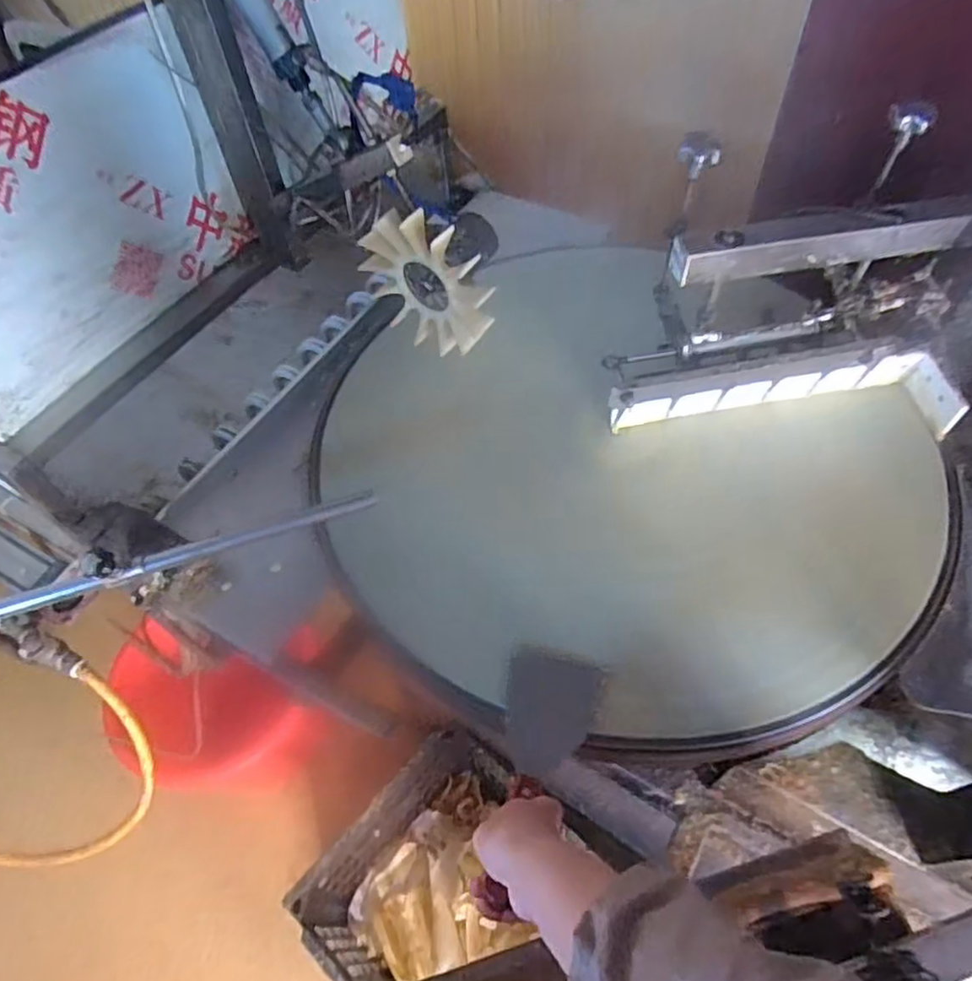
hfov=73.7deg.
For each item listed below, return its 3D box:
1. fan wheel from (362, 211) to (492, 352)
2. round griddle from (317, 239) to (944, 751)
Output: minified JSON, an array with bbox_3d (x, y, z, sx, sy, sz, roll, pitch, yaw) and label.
[{"bbox_3d":[-0.064,-0.225,0.711,0.151,0.140,0.031,31,63,23],"label":"fan wheel"},{"bbox_3d":[0.126,-0.038,0.747,0.592,0.044,0.684,-40,62,-22],"label":"round griddle"}]

